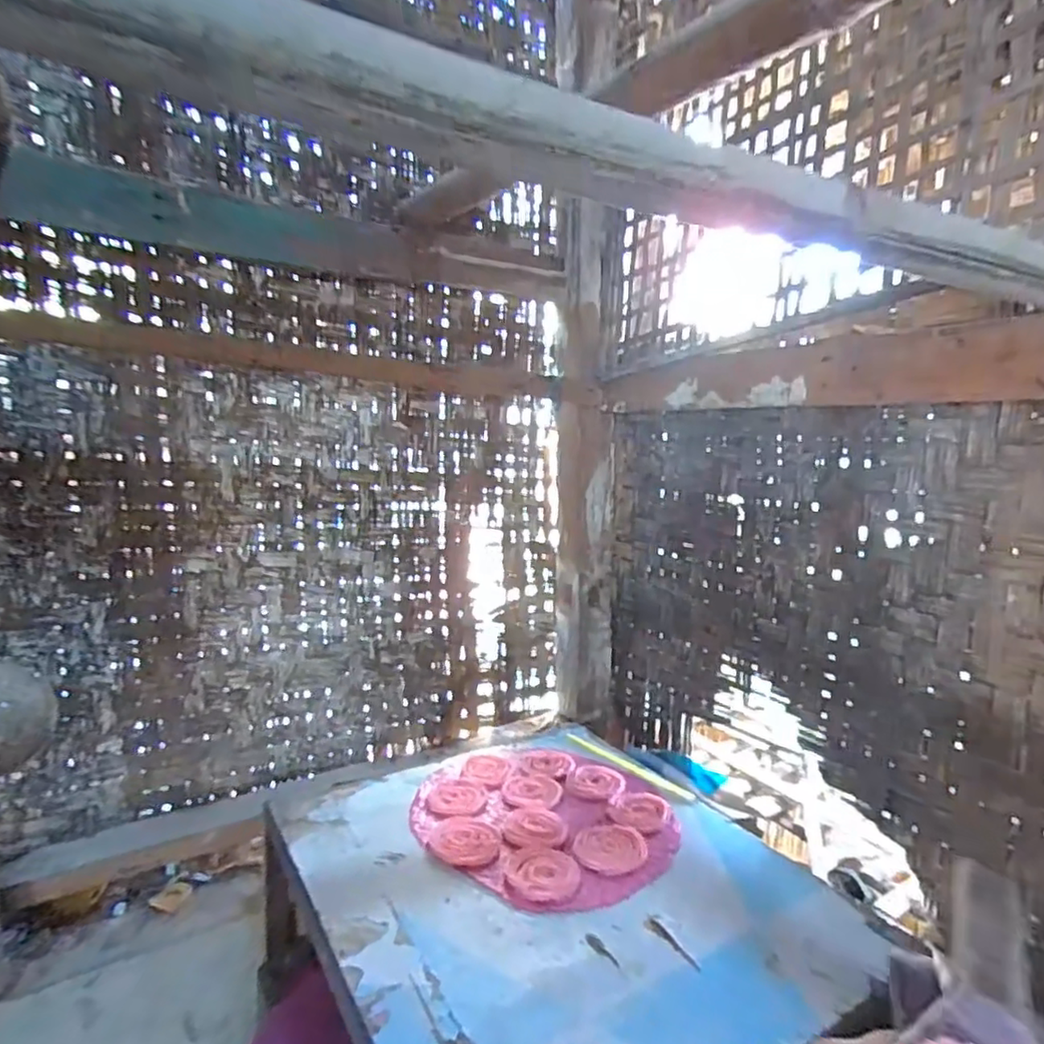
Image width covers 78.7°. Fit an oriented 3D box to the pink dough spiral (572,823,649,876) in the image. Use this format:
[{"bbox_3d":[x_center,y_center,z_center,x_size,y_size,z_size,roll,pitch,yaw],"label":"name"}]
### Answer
[{"bbox_3d":[0.109,0.400,0.786,0.086,0.004,0.096,4,8,18],"label":"pink dough spiral"}]

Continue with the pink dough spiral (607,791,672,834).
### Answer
[{"bbox_3d":[0.162,0.392,0.870,0.080,0.004,0.095,5,8,26],"label":"pink dough spiral"}]

